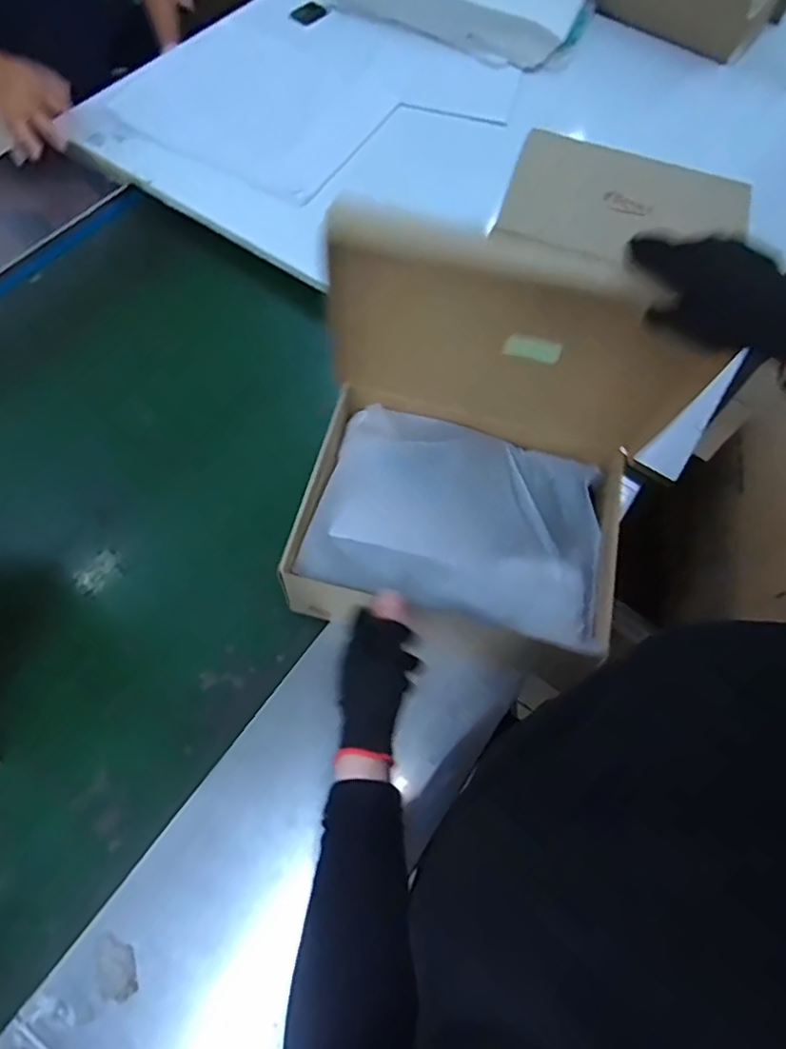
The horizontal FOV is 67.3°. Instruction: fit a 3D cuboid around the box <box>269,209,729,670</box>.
[{"bbox_3d":[0.080,-0.073,0.539,0.342,0.298,0.244,16,65,5],"label":"box"}]

